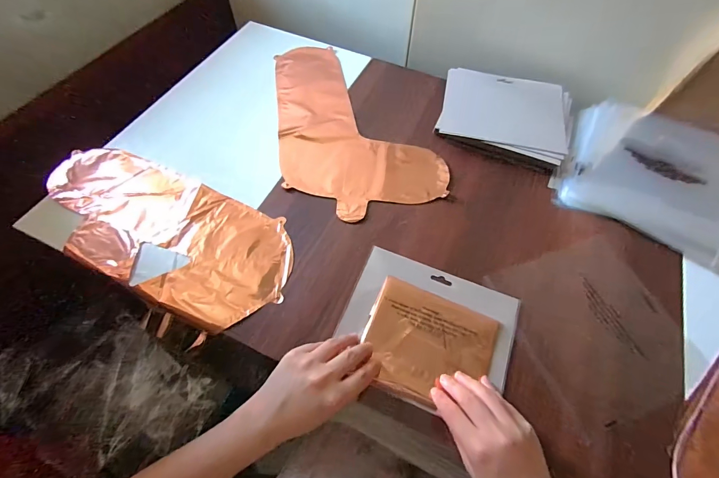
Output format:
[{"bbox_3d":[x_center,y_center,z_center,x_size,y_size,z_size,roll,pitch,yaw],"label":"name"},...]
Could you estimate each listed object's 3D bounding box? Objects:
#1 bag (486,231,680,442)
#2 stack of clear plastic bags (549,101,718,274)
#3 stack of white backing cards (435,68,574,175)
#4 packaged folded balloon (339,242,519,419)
[{"bbox_3d":[0.285,0.104,0.426,0.181,0.009,0.200,-17,62,-7],"label":"bag"},{"bbox_3d":[0.446,-0.102,0.530,0.254,0.036,0.244,28,63,13],"label":"stack of clear plastic bags"},{"bbox_3d":[0.243,-0.208,0.588,0.206,0.029,0.174,19,62,9],"label":"stack of white backing cards"},{"bbox_3d":[0.079,0.107,0.417,0.194,0.012,0.161,21,62,9],"label":"packaged folded balloon"}]

